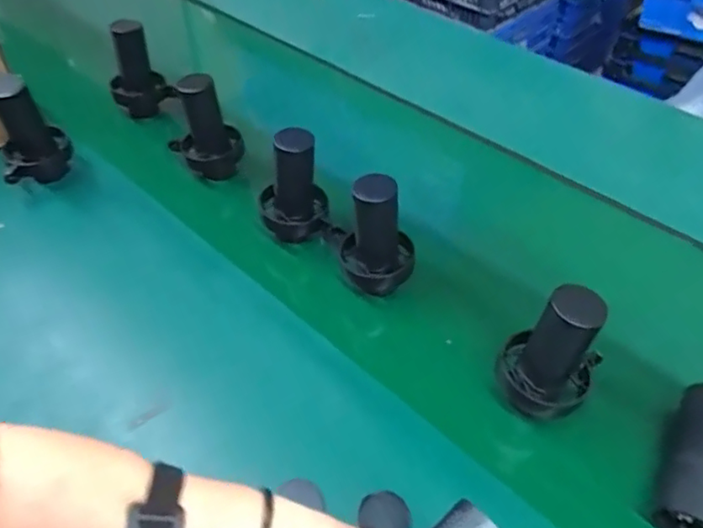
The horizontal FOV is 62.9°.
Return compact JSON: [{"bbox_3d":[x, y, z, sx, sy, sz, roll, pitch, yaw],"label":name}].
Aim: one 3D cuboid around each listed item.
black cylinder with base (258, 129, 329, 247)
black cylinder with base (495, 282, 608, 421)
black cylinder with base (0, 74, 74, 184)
[{"bbox_3d":[-0.082,-0.109,0.803,0.094,0.153,0.082,-6,47,-6],"label":"black cylinder with base"},{"bbox_3d":[0.215,0.082,0.601,0.093,0.143,0.096,24,51,21],"label":"black cylinder with base"},{"bbox_3d":[-0.484,-0.193,0.860,0.092,0.165,0.082,-12,48,-12],"label":"black cylinder with base"}]

